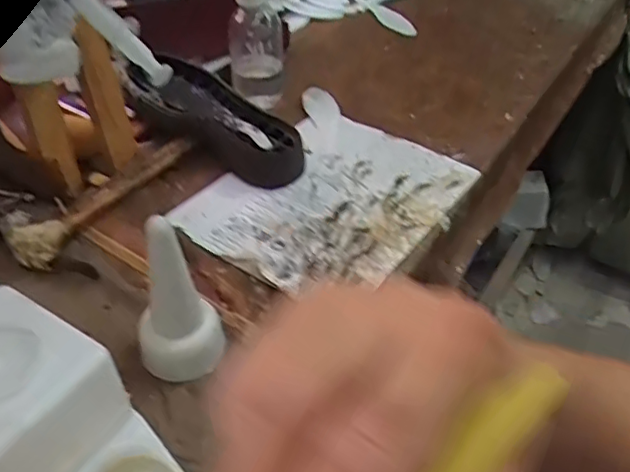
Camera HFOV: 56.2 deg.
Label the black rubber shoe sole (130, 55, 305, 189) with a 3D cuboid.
[{"bbox_3d":[-0.121,-0.143,0.722,0.249,0.044,0.094,36,52,17],"label":"black rubber shoe sole"}]

